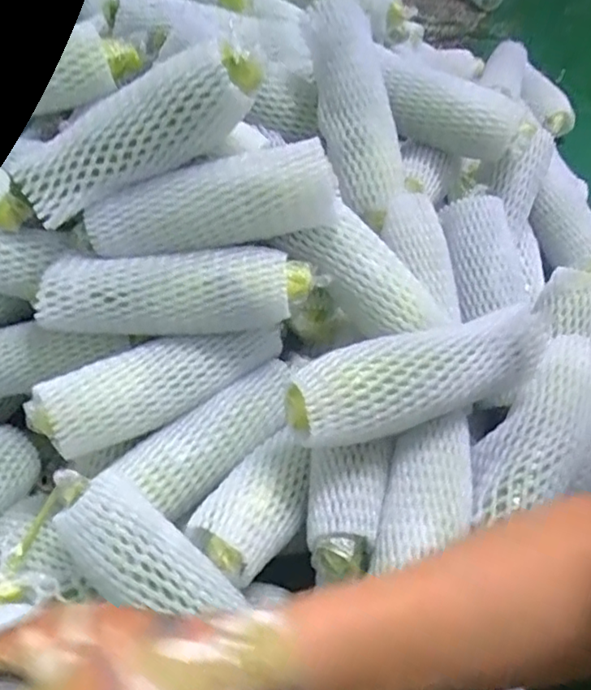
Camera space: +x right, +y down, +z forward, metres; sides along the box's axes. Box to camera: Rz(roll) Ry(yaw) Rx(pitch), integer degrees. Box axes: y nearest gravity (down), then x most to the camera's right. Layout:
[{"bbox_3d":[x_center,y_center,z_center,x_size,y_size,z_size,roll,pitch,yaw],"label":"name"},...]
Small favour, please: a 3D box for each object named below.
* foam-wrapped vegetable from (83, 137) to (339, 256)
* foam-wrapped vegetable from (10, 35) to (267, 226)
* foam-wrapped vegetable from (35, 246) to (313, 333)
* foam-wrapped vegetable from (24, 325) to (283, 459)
[{"bbox_3d":[-0.072,-0.119,0.492,0.204,0.065,0.054,-10,50,-5],"label":"foam-wrapped vegetable"},{"bbox_3d":[-0.126,-0.170,0.486,0.218,0.065,0.056,-25,50,11],"label":"foam-wrapped vegetable"},{"bbox_3d":[-0.101,-0.045,0.507,0.226,0.048,0.061,0,50,3],"label":"foam-wrapped vegetable"},{"bbox_3d":[-0.108,0.029,0.508,0.220,0.049,0.055,-21,51,-30],"label":"foam-wrapped vegetable"}]

